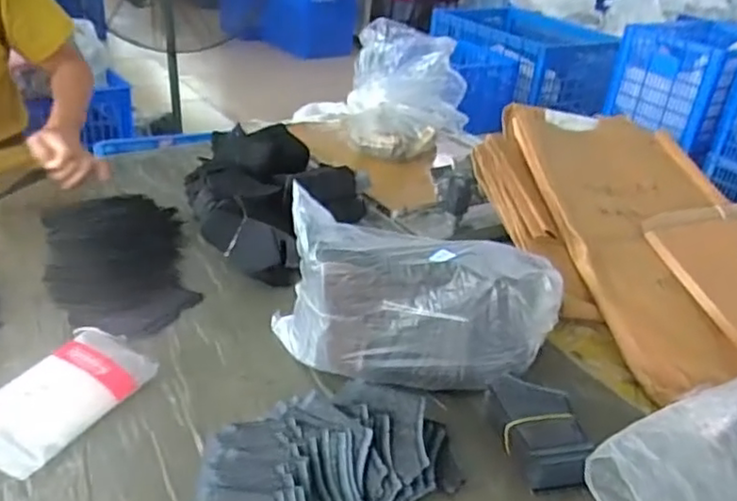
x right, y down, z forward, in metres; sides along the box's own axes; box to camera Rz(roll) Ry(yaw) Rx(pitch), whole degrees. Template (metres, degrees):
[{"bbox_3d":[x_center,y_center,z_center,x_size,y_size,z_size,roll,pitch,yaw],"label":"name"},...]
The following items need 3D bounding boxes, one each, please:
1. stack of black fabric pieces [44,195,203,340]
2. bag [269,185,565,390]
[{"bbox_3d":[-0.335,0.005,0.866,0.179,0.050,0.293,-6,32,-22],"label":"stack of black fabric pieces"},{"bbox_3d":[0.051,0.051,0.718,0.304,0.143,0.158,13,30,11],"label":"bag"}]

